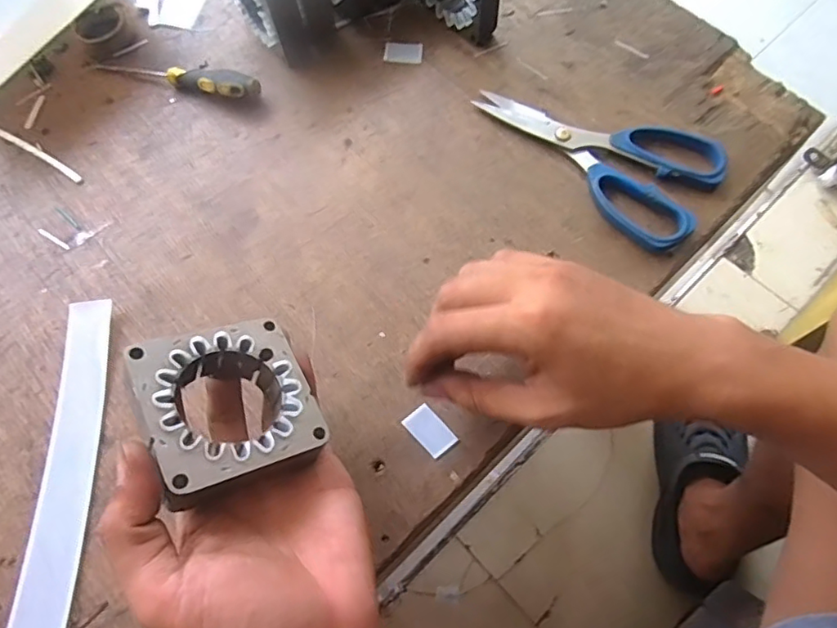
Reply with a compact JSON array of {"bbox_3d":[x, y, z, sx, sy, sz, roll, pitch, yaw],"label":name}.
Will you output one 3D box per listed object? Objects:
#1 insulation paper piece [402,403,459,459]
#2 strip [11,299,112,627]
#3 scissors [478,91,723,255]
[{"bbox_3d":[0.007,0.069,0.332,0.018,0.004,0.030,-42,78,-8],"label":"insulation paper piece"},{"bbox_3d":[-0.206,0.087,0.332,0.032,0.006,0.202,-5,66,1],"label":"strip"},{"bbox_3d":[0.131,-0.122,0.395,0.088,0.014,0.172,-40,72,-12],"label":"scissors"}]

